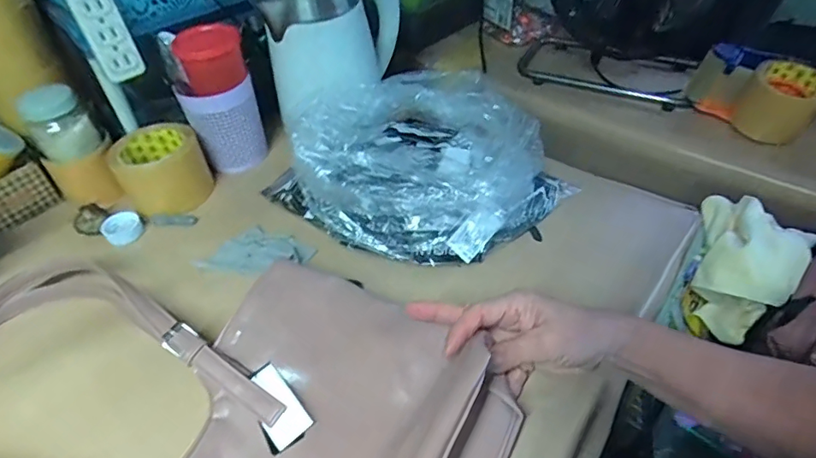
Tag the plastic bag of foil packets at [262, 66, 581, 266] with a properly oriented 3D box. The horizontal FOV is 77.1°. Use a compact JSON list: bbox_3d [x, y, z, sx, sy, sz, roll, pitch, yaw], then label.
[{"bbox_3d":[0.014,-0.081,0.579,0.280,0.112,0.240,27,52,28],"label":"plastic bag of foil packets"}]

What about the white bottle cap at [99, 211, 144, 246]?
[{"bbox_3d":[-0.334,-0.001,0.601,0.042,0.016,0.043,-2,44,2],"label":"white bottle cap"}]

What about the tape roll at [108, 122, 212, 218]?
[{"bbox_3d":[-0.301,-0.073,0.635,0.100,0.073,0.100,-2,44,2],"label":"tape roll"}]

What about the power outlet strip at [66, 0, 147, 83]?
[{"bbox_3d":[-0.329,-0.214,0.561,0.044,0.097,0.018,-27,49,-22],"label":"power outlet strip"}]

